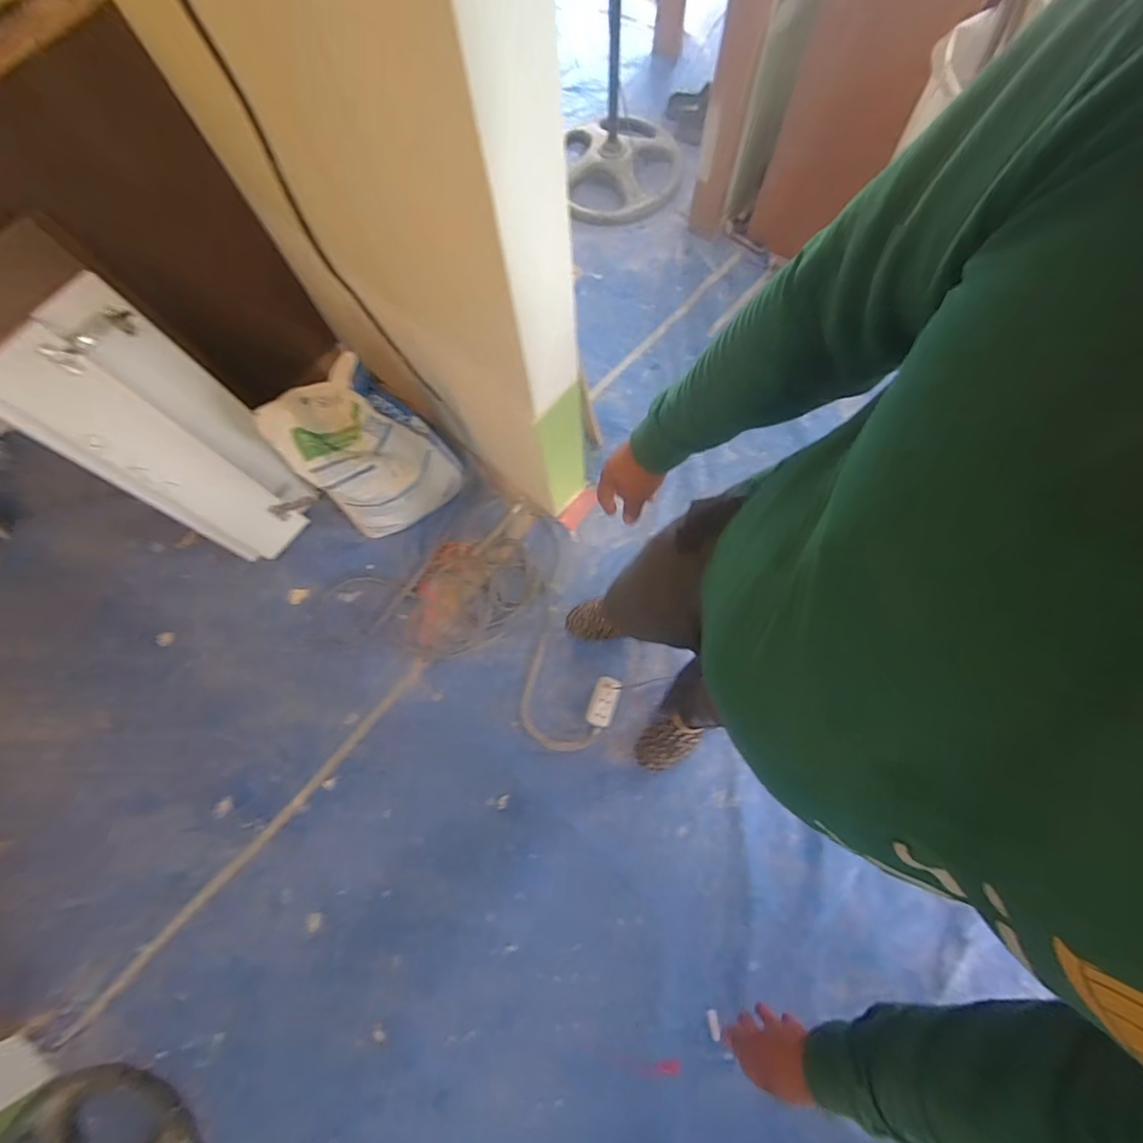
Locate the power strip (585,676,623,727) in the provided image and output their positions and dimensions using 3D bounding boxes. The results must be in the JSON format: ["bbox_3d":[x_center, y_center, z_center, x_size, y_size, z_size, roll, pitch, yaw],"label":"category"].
[{"bbox_3d":[0.082,0.328,1.319,0.066,0.034,0.122,19,77,6],"label":"power strip"}]

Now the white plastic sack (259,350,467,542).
[{"bbox_3d":[-0.504,-0.298,1.307,0.312,0.404,0.307,35,79,11],"label":"white plastic sack"}]

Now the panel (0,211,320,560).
[{"bbox_3d":[-0.894,-0.317,1.174,0.046,0.748,0.321,27,75,29],"label":"panel"}]

